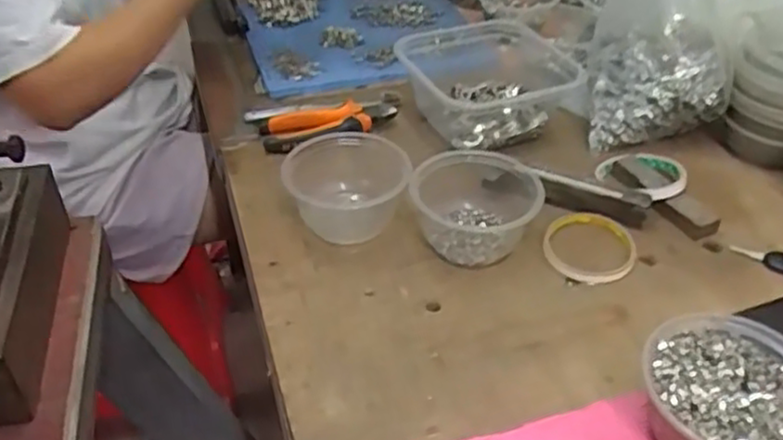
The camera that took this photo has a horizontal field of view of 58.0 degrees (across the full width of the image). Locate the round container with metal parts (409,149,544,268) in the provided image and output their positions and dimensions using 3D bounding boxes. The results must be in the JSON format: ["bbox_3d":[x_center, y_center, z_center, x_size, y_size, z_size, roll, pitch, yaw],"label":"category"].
[{"bbox_3d":[0.078,-0.020,0.656,0.115,0.059,0.121,2,40,5],"label":"round container with metal parts"}]

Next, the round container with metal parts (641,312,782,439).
[{"bbox_3d":[0.226,0.122,0.476,0.111,0.058,0.112,-1,40,1],"label":"round container with metal parts"}]

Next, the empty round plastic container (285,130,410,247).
[{"bbox_3d":[-0.041,-0.028,0.664,0.105,0.066,0.100,-1,40,1],"label":"empty round plastic container"}]

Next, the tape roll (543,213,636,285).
[{"bbox_3d":[0.182,0.025,0.651,0.081,0.010,0.087,-1,40,1],"label":"tape roll"}]

